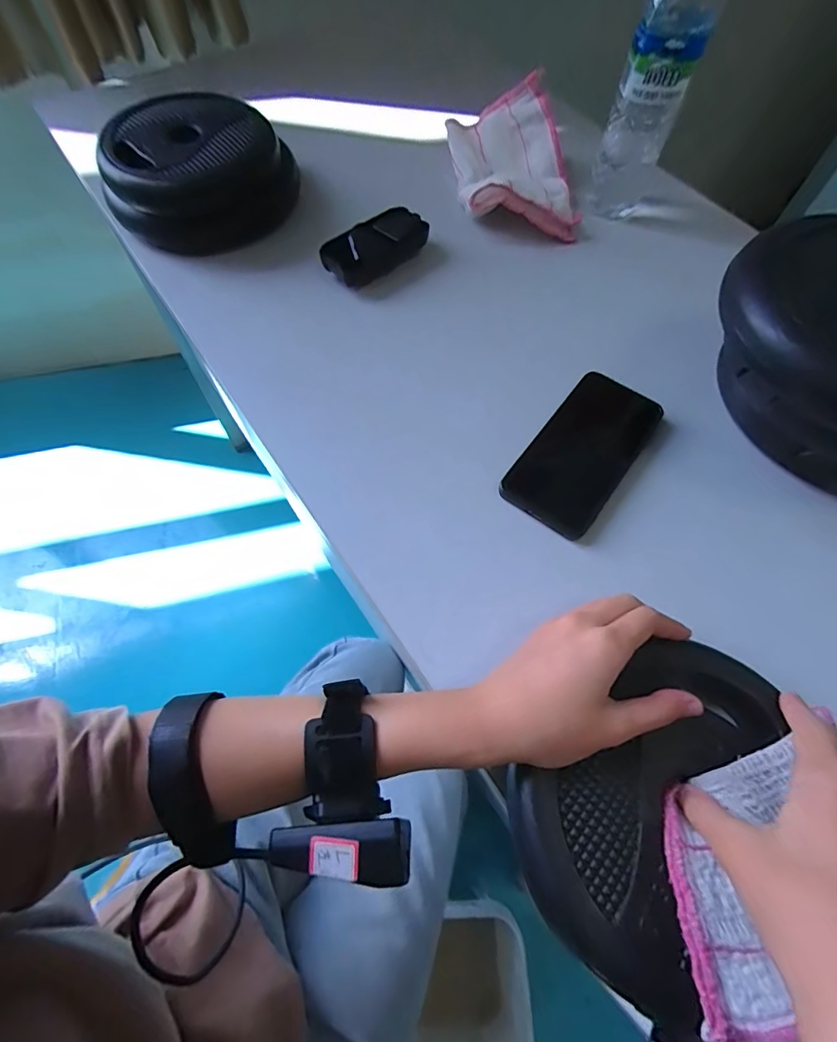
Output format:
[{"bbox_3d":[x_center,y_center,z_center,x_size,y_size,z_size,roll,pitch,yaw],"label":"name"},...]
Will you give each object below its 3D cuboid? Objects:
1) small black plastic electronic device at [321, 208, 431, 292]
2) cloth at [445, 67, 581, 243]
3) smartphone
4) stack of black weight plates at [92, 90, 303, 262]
[{"bbox_3d":[-0.042,-0.274,0.478,0.109,0.031,0.047,-39,72,-19],"label":"small black plastic electronic device"},{"bbox_3d":[0.107,-0.398,0.518,0.122,0.069,0.182,-5,64,-5],"label":"cloth"},{"bbox_3d":[0.133,-0.057,0.383,0.072,0.010,0.150,35,67,14],"label":"smartphone"},{"bbox_3d":[-0.215,-0.349,0.478,0.147,0.078,0.149,13,64,4],"label":"stack of black weight plates"}]

